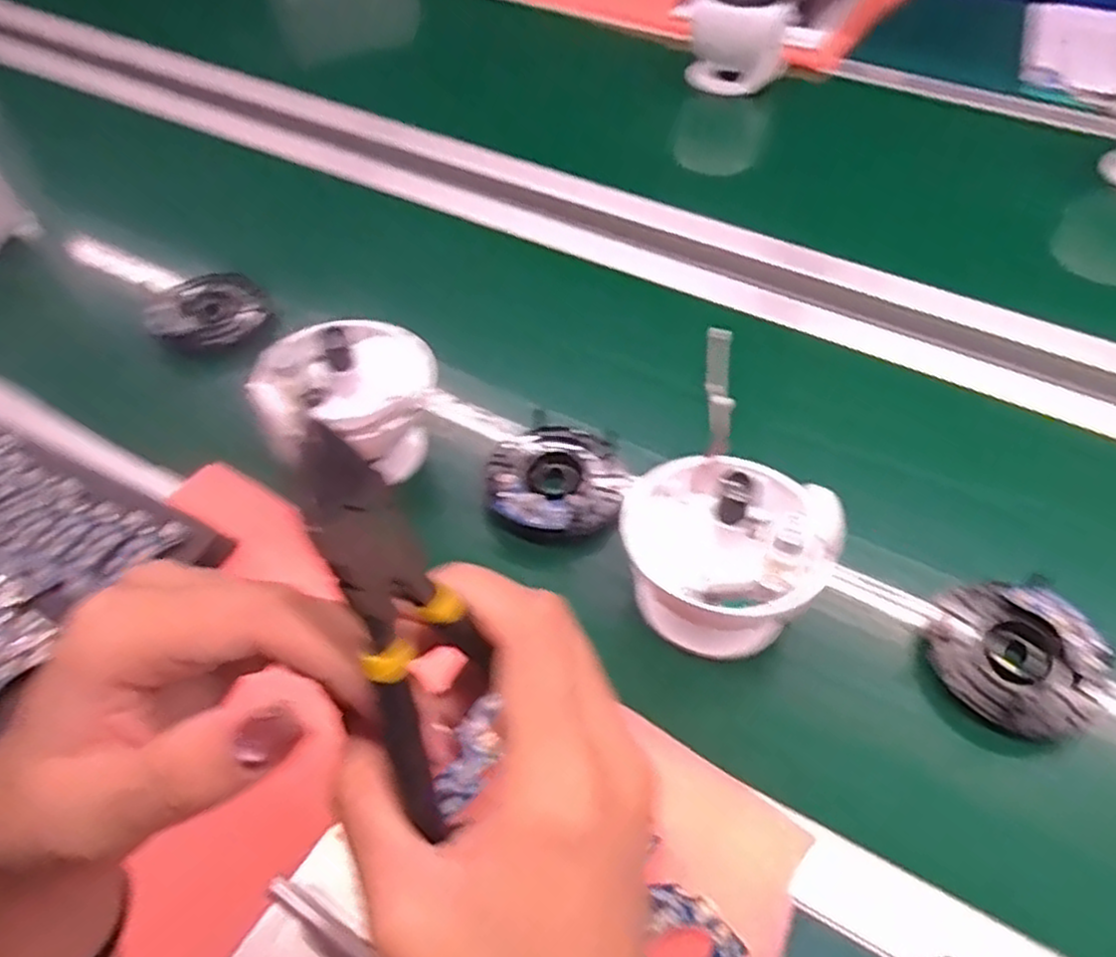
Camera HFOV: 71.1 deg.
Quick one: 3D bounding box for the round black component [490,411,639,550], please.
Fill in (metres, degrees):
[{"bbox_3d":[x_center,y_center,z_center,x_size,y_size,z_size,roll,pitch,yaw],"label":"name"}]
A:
[{"bbox_3d":[0.001,-0.003,0.578,0.102,0.029,0.114,13,52,11],"label":"round black component"}]

